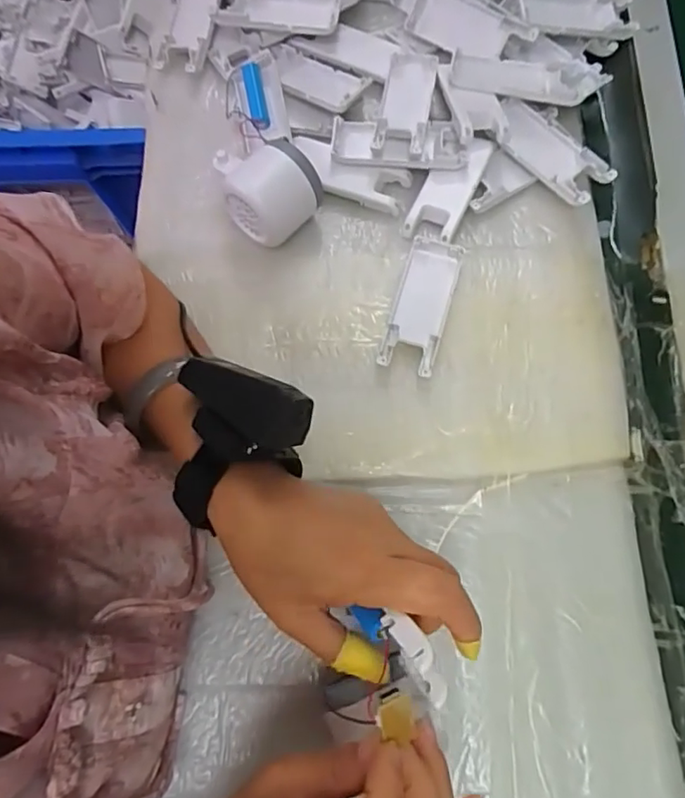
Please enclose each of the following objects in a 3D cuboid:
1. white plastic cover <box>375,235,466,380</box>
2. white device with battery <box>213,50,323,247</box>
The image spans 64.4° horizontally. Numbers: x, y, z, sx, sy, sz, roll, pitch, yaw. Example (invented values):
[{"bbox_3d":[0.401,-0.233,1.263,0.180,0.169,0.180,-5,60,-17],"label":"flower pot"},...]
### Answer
[{"bbox_3d":[0.057,-0.068,0.393,0.038,0.008,0.104,16,74,5],"label":"white plastic cover"},{"bbox_3d":[-0.064,-0.192,0.409,0.068,0.050,0.155,-17,74,-5],"label":"white device with battery"}]

